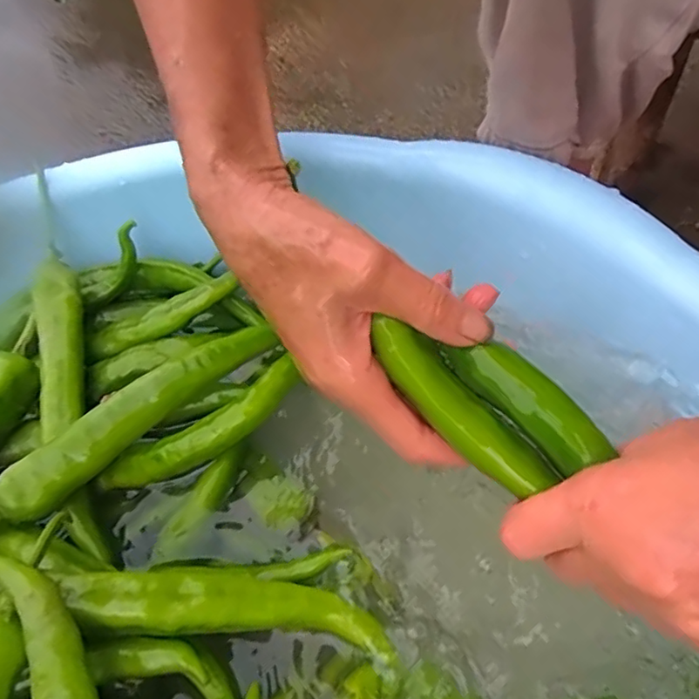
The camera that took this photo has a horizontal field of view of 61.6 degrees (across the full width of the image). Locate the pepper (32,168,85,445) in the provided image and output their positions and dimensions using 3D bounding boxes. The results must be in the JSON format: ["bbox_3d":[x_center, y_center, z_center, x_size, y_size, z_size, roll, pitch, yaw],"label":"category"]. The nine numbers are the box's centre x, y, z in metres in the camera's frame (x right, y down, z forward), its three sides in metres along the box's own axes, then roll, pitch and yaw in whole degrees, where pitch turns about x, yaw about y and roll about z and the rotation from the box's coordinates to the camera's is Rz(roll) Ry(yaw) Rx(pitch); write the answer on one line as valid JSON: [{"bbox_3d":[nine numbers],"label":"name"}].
[{"bbox_3d":[-0.162,-0.028,0.326,0.021,0.016,0.158,-12,69,-8],"label":"pepper"}]

